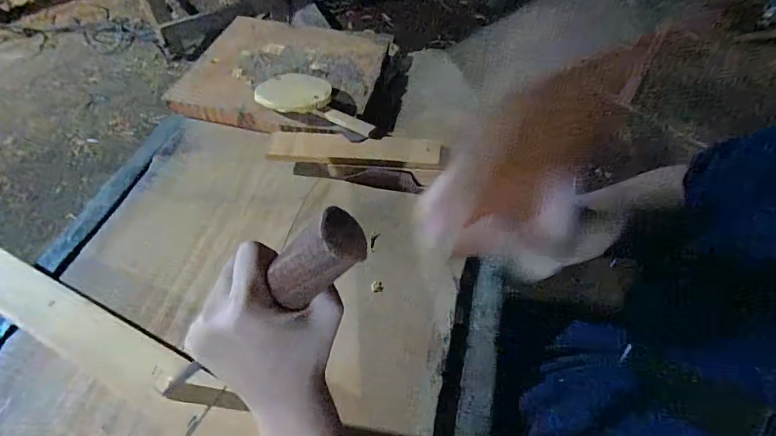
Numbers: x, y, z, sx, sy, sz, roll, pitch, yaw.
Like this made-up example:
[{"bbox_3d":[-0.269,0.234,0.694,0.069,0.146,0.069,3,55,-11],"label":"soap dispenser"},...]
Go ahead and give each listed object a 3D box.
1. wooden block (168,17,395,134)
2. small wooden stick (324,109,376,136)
[{"bbox_3d":[-0.154,-0.227,0.651,0.278,0.035,0.256,9,53,7],"label":"wooden block"},{"bbox_3d":[-0.050,-0.125,0.551,0.071,0.009,0.018,31,58,21],"label":"small wooden stick"}]

